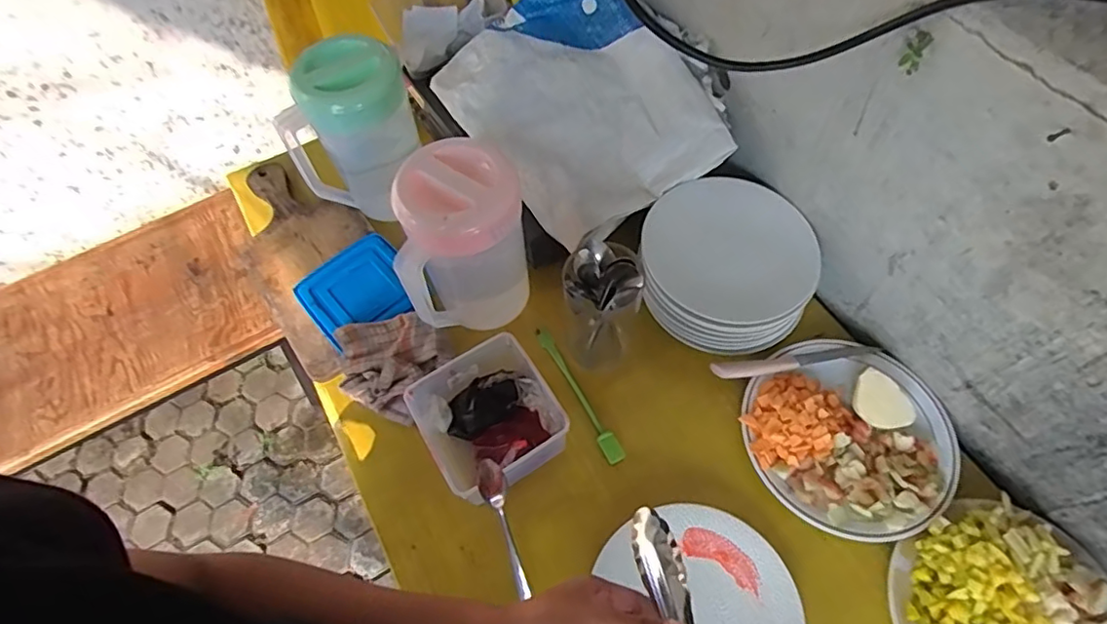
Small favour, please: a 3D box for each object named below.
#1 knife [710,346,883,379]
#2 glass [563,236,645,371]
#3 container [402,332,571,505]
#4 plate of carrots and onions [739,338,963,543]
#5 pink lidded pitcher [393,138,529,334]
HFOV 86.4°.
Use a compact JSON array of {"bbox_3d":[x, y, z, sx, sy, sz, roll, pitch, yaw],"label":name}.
[{"bbox_3d":[0.286,0.060,0.692,0.199,0.007,0.022,-7,61,0],"label":"knife"},{"bbox_3d":[0.052,-0.006,0.663,0.076,0.158,0.081,1,62,5],"label":"glass"},{"bbox_3d":[-0.067,0.117,0.643,0.141,0.079,0.137,-28,63,-11],"label":"container"},{"bbox_3d":[0.328,0.128,0.640,0.216,0.047,0.213,-2,61,3],"label":"plate of carrots and onions"},{"bbox_3d":[-0.099,-0.071,0.661,0.125,0.218,0.125,-12,61,-2],"label":"pink lidded pitcher"}]

